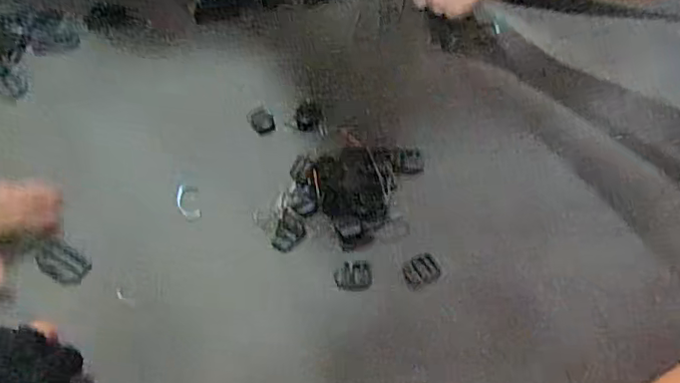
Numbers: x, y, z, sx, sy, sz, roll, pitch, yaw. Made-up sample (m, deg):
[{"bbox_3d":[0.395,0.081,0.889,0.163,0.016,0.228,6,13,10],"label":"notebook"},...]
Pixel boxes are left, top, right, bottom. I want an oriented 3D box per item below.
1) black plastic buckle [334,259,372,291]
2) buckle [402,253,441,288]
[{"bbox_3d":[0.010,0.067,0.466,0.029,0.012,0.020,-4,58,1],"label":"black plastic buckle"},{"bbox_3d":[0.065,0.064,0.477,0.028,0.014,0.022,-17,59,-7],"label":"buckle"}]

